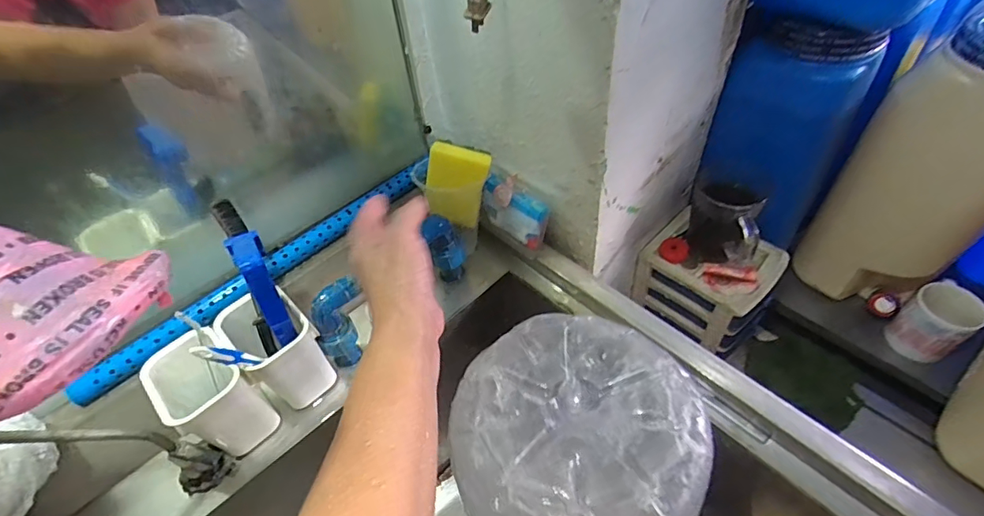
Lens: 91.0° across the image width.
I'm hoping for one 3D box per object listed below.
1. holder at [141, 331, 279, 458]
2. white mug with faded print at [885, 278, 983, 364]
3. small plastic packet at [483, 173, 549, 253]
[{"bbox_3d":[-0.275,0.134,0.481,0.077,0.123,0.085,-38,56,-23],"label":"holder"},{"bbox_3d":[0.642,0.093,0.701,0.070,0.103,0.080,-26,52,-15],"label":"white mug with faded print"},{"bbox_3d":[0.028,-0.062,0.607,0.041,0.064,0.099,-36,55,-22],"label":"small plastic packet"}]

